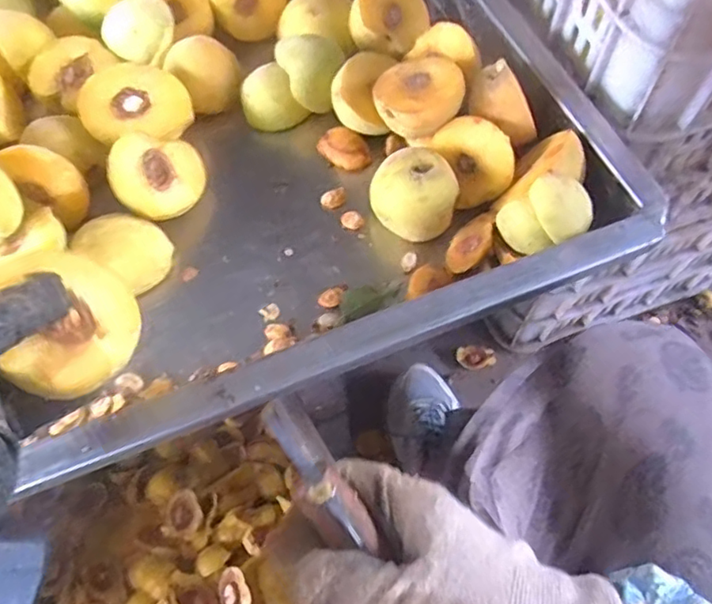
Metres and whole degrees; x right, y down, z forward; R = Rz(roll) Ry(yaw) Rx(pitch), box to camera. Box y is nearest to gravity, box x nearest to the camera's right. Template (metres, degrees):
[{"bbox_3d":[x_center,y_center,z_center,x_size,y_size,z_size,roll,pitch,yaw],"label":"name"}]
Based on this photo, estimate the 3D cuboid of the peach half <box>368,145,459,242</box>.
[{"bbox_3d":[0.040,-0.075,0.438,0.050,0.054,0.062,-28,66,-14],"label":"peach half"}]

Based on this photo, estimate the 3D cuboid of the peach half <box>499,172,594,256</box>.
[{"bbox_3d":[0.129,-0.059,0.405,0.053,0.044,0.043,-25,65,-12],"label":"peach half"}]

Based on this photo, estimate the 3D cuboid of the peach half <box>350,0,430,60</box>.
[{"bbox_3d":[0.026,-0.236,0.515,0.061,0.031,0.061,3,80,-17],"label":"peach half"}]

